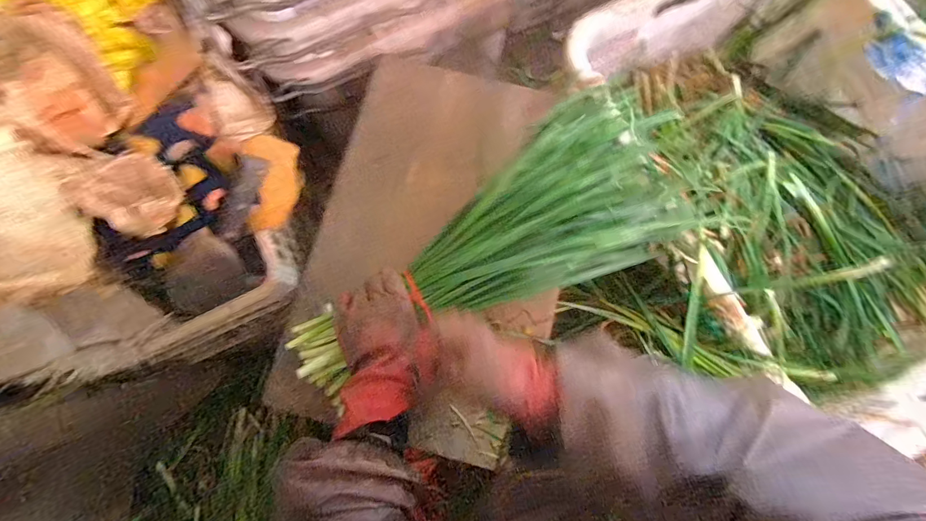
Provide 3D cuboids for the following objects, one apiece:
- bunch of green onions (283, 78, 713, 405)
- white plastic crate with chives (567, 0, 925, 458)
[{"bbox_3d":[0.040,-0.017,0.475,0.483,0.096,0.189,-30,79,-5],"label":"bunch of green onions"},{"bbox_3d":[0.481,-0.119,0.619,0.481,0.192,0.681,-35,79,-7],"label":"white plastic crate with chives"}]

